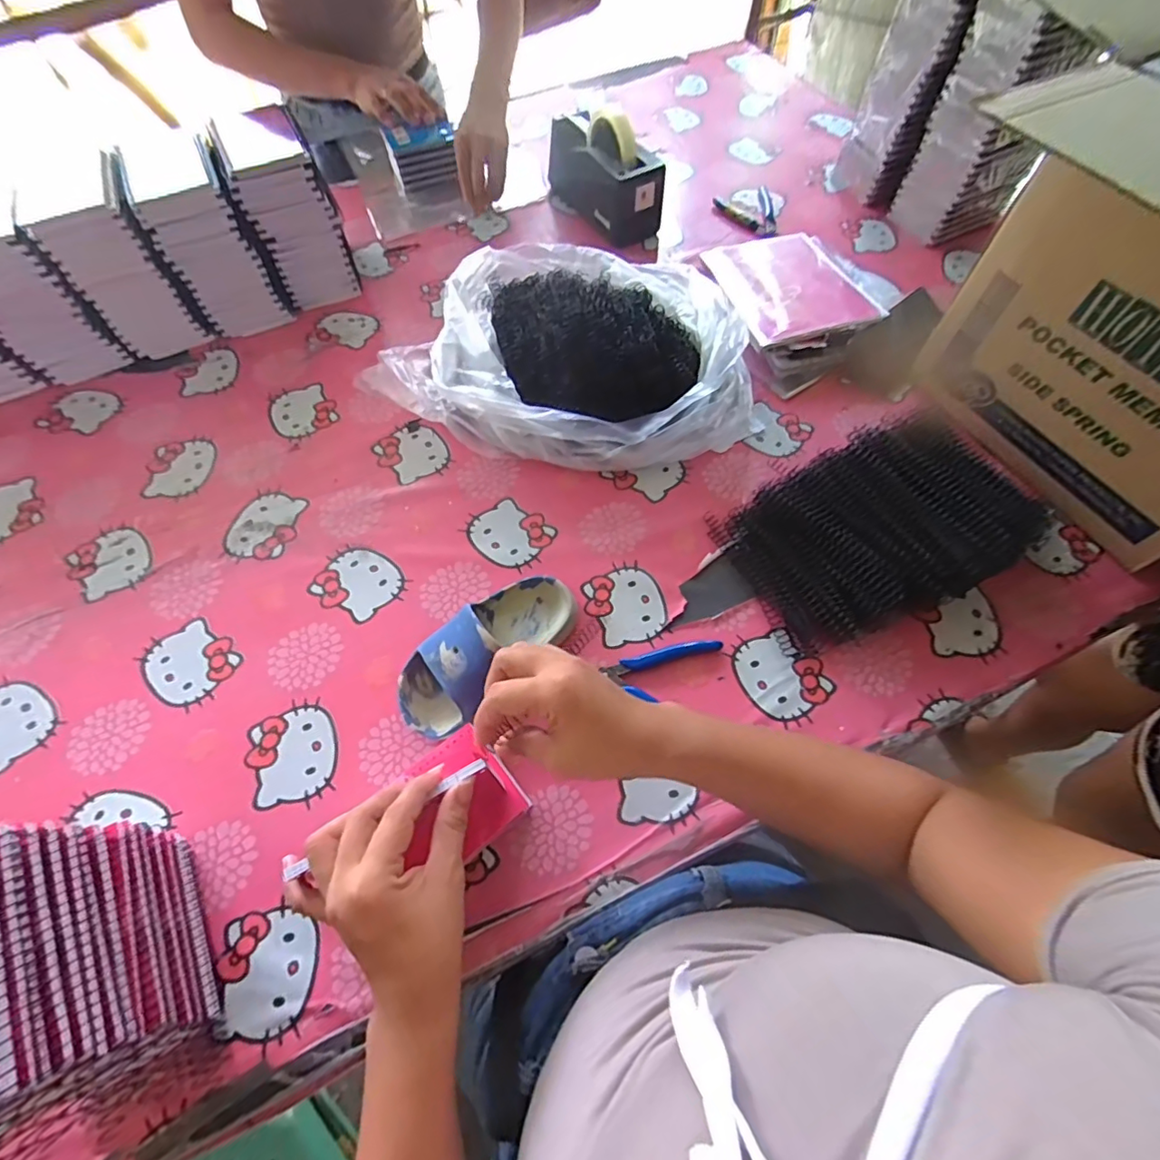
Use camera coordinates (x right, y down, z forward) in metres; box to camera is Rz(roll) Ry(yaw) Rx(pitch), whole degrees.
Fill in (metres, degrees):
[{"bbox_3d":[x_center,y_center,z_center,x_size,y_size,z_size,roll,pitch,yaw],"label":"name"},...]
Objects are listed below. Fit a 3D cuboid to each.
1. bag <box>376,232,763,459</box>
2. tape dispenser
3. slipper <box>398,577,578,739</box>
[{"bbox_3d":[0.004,-0.243,0.610,0.357,0.108,0.290,29,66,15],"label":"bag"},{"bbox_3d":[0.029,-0.578,0.779,0.074,0.123,0.209,-31,66,-14],"label":"tape dispenser"},{"bbox_3d":[-0.080,0.057,0.482,0.082,0.059,0.176,40,69,19],"label":"slipper"}]

